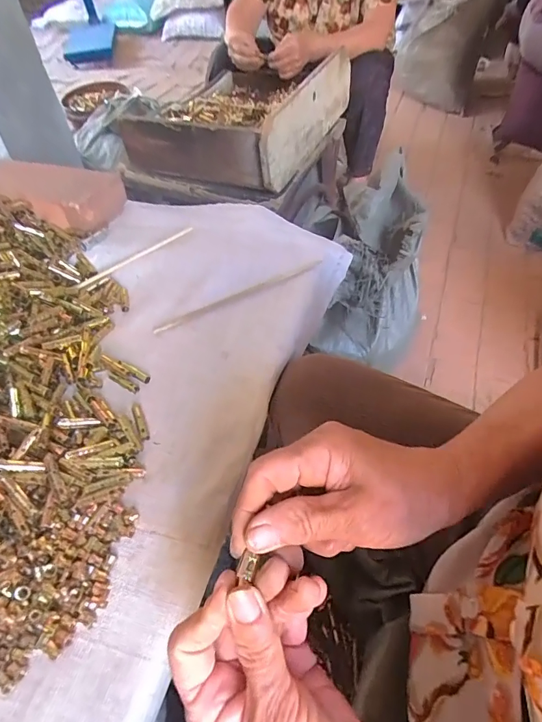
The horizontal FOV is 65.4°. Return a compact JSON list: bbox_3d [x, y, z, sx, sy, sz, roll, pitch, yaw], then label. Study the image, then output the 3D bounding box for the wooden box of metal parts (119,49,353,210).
[{"bbox_3d":[-0.069,-0.596,1.029,0.392,0.188,0.499,17,56,15],"label":"wooden box of metal parts"}]

